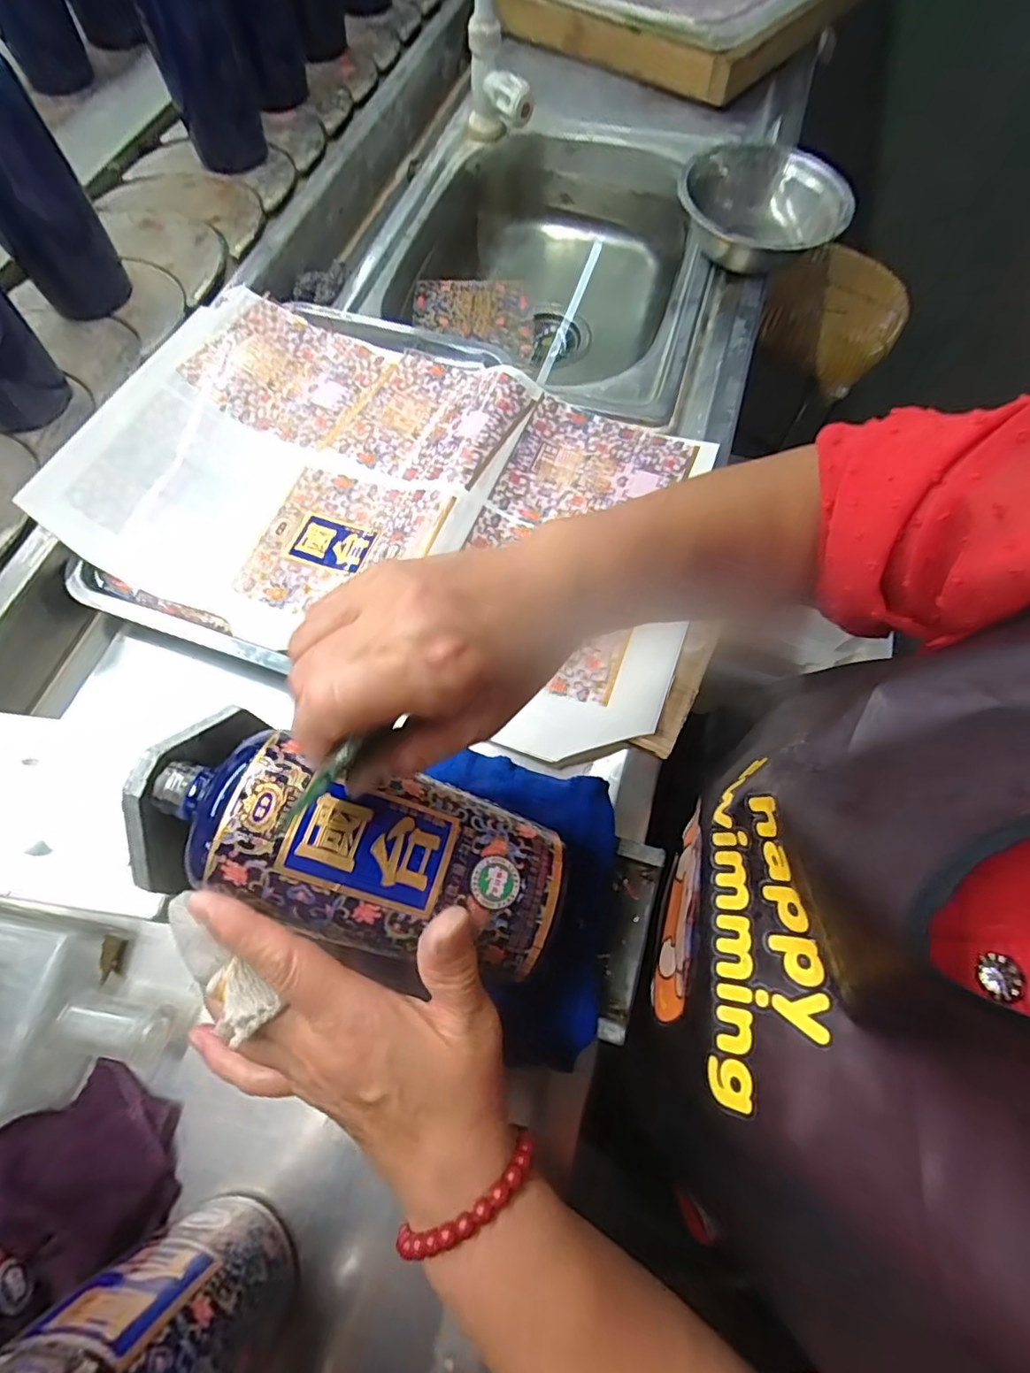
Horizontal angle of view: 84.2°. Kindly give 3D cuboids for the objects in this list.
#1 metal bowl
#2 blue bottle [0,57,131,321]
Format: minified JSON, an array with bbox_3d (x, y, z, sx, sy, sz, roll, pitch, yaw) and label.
[{"bbox_3d":[0.241,-0.473,0.570,0.154,0.060,0.147,0,69,-1],"label":"metal bowl"},{"bbox_3d":[-0.397,-0.405,0.453,0.059,0.184,0.061,15,69,5],"label":"blue bottle"}]

